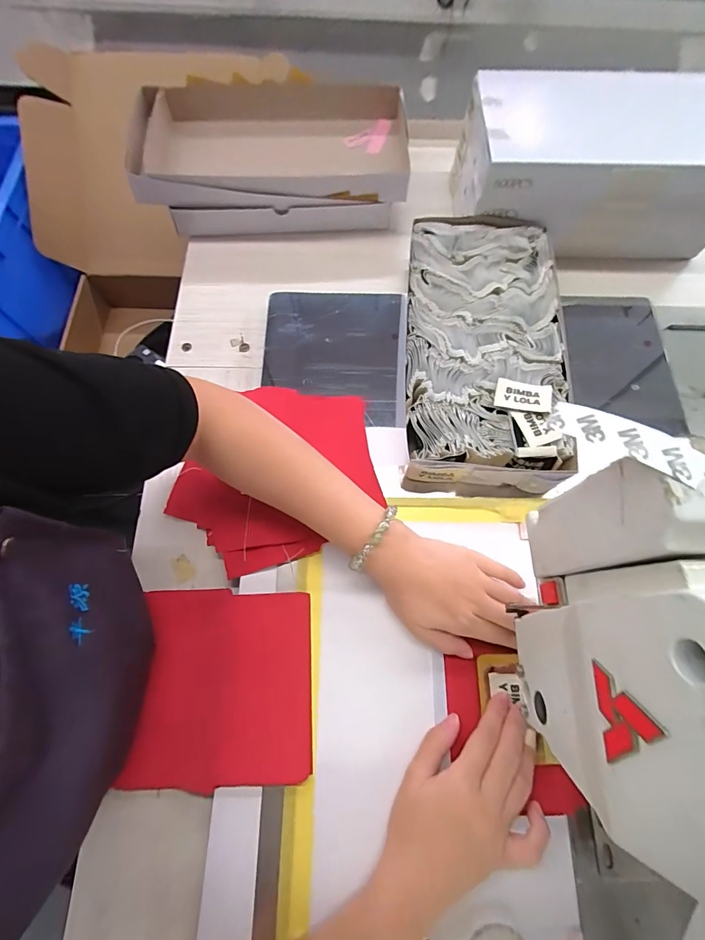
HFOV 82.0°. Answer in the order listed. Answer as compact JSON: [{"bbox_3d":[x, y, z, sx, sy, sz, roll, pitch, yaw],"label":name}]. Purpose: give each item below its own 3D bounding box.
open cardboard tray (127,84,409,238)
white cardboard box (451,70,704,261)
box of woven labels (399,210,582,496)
[{"bbox_3d":[-0.098,-0.409,0.538,0.341,0.088,0.186,-5,69,-2],"label":"open cardboard tray"},{"bbox_3d":[0.298,-0.372,0.510,0.311,0.132,0.174,0,69,0],"label":"white cardboard box"},{"bbox_3d":[0.141,-0.136,0.442,0.167,0.046,0.324,4,69,1],"label":"box of woven labels"}]

